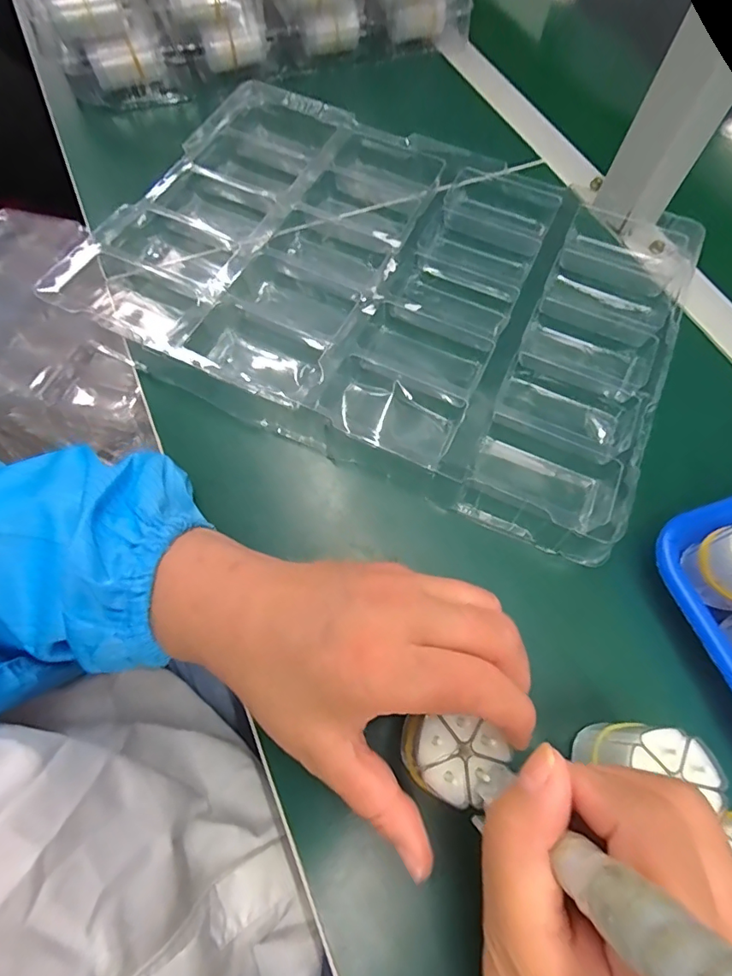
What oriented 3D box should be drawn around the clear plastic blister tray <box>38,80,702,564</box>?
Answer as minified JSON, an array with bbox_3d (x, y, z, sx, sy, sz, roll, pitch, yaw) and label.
[{"bbox_3d":[0.018,-0.164,0.362,0.404,0.046,0.295,26,66,9],"label":"clear plastic blister tray"}]

